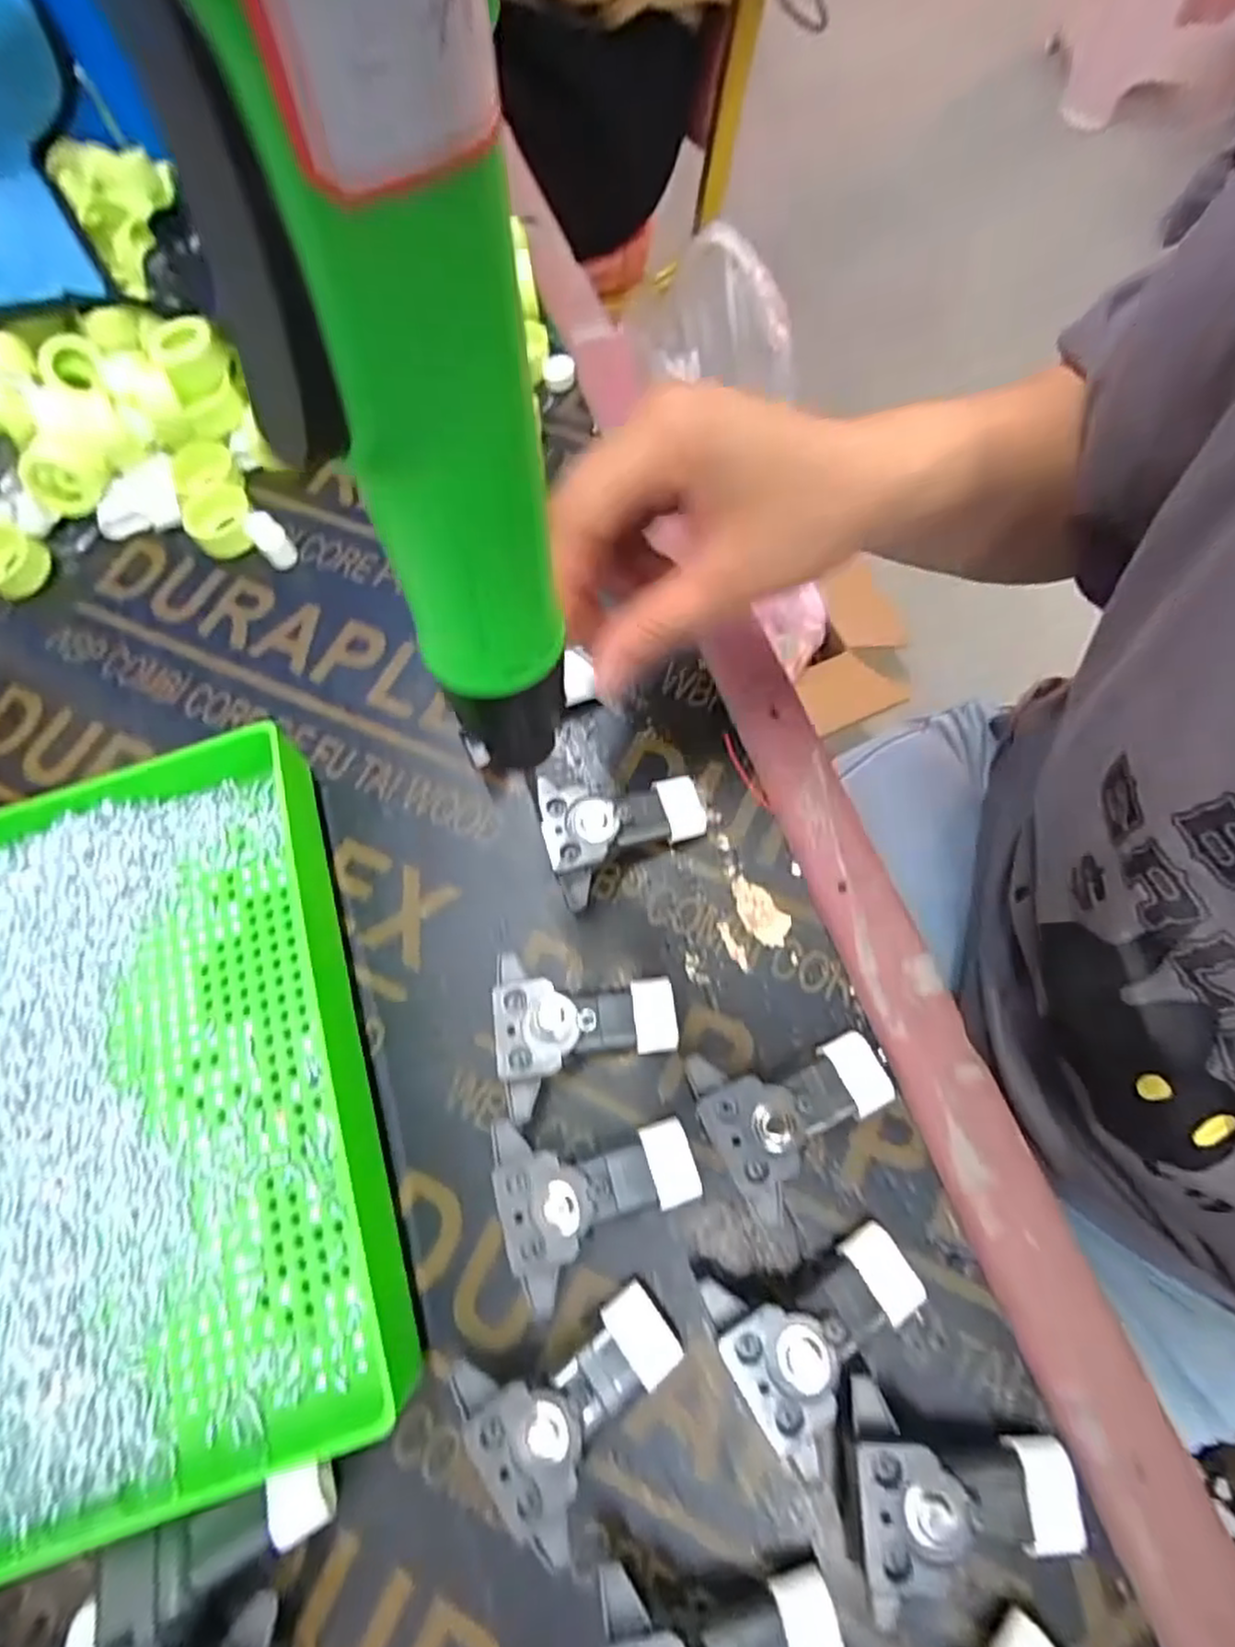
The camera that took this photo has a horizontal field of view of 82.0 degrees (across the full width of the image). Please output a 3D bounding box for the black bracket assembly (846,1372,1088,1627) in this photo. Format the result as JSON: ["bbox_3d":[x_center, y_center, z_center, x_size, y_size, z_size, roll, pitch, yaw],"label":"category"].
[{"bbox_3d":[0.100,0.193,0.208,0.065,0.024,0.049,-6,70,2],"label":"black bracket assembly"}]

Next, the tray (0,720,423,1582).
[{"bbox_3d":[-0.176,0.093,0.258,0.164,0.032,0.250,-17,70,-7],"label":"tray"}]

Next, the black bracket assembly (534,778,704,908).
[{"bbox_3d":[0.004,0.007,0.287,0.065,0.025,0.049,-8,70,2],"label":"black bracket assembly"}]

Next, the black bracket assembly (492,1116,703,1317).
[{"bbox_3d":[-0.006,0.124,0.244,0.065,0.025,0.054,-18,70,-2],"label":"black bracket assembly"}]

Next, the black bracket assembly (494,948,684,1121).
[{"bbox_3d":[-0.011,0.075,0.263,0.065,0.024,0.054,-8,70,1],"label":"black bracket assembly"}]

